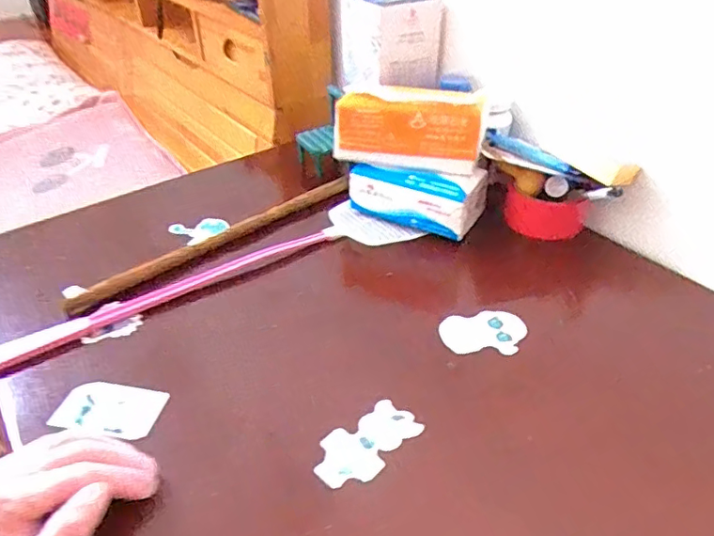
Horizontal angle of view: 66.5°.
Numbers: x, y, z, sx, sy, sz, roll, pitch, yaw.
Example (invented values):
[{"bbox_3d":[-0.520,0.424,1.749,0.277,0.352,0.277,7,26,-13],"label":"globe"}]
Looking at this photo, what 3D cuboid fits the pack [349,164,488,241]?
[{"bbox_3d":[0.072,-0.096,0.645,0.144,0.064,0.089,18,43,22],"label":"pack"}]

